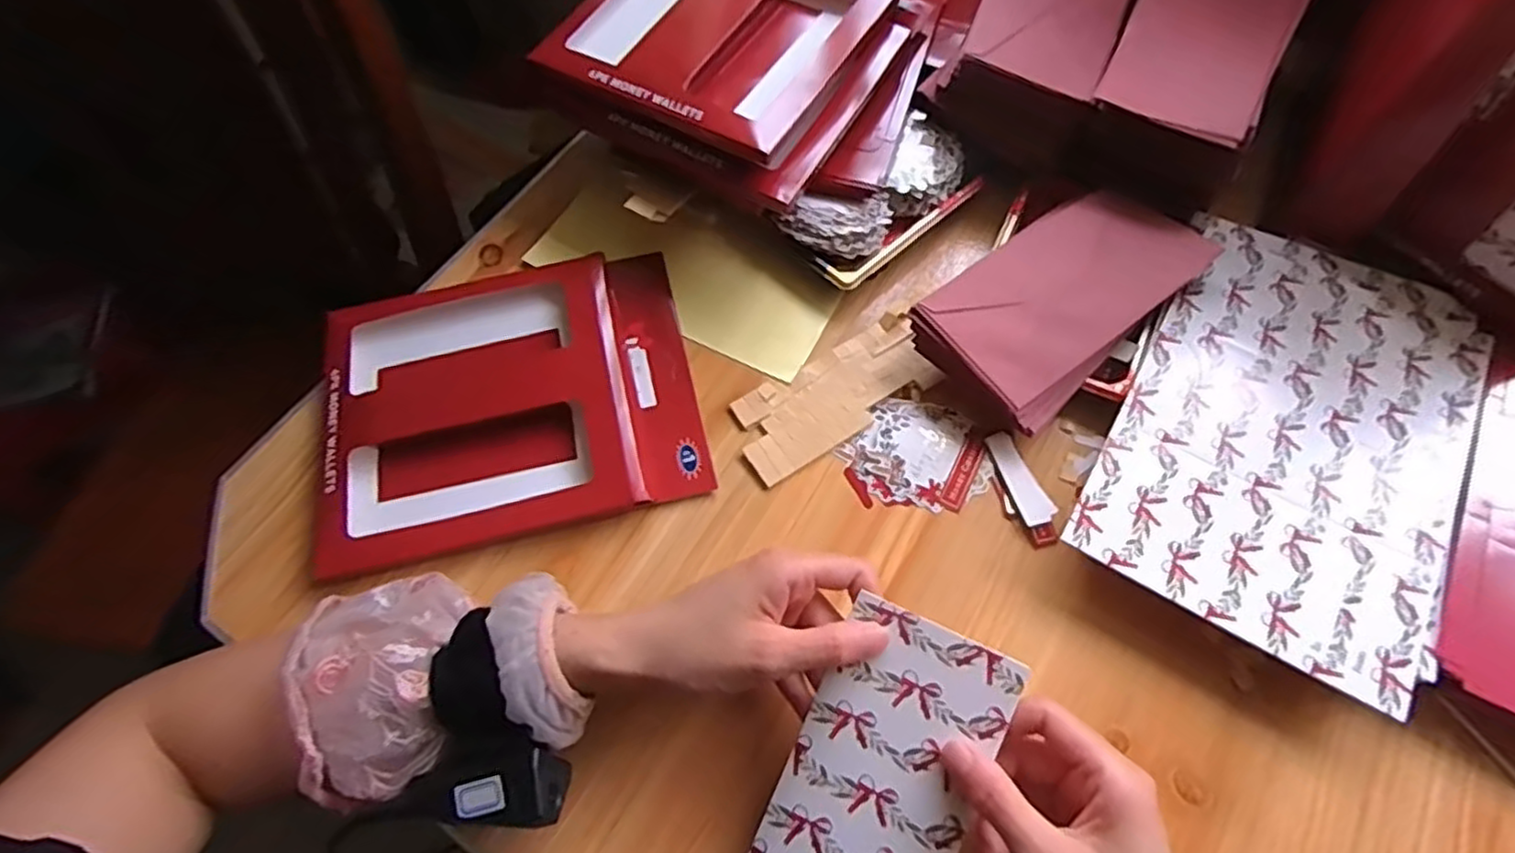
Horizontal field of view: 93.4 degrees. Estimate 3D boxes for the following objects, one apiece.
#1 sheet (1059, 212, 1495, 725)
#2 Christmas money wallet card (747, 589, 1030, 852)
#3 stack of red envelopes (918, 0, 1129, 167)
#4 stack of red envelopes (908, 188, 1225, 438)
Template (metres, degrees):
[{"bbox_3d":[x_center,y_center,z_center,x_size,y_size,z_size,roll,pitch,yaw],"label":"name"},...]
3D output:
[{"bbox_3d":[0.314,-0.003,0.418,0.176,0.006,0.276,27,68,15],"label":"sheet"},{"bbox_3d":[0.054,0.176,0.333,0.085,0.005,0.171,24,83,13],"label":"Christmas money wallet card"},{"bbox_3d":[0.210,-0.295,0.523,0.103,0.060,0.181,25,67,14],"label":"stack of red envelopes"},{"bbox_3d":[0.201,-0.088,0.464,0.190,0.031,0.099,-38,69,-16],"label":"stack of red envelopes"}]

